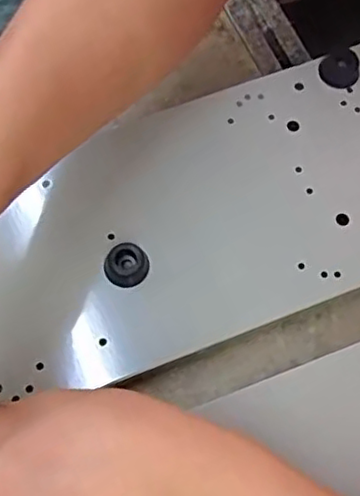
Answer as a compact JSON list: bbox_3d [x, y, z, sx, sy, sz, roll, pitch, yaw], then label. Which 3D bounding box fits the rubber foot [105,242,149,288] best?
[{"bbox_3d":[-0.030,0.010,0.359,0.024,0.014,0.022,-1,65,-1],"label":"rubber foot"}]

